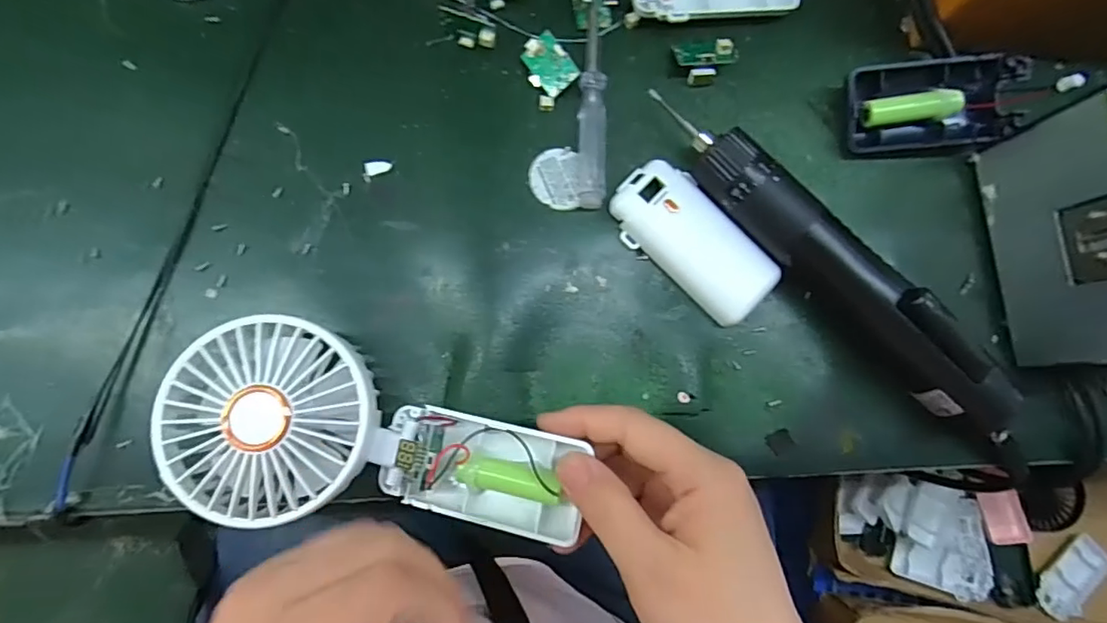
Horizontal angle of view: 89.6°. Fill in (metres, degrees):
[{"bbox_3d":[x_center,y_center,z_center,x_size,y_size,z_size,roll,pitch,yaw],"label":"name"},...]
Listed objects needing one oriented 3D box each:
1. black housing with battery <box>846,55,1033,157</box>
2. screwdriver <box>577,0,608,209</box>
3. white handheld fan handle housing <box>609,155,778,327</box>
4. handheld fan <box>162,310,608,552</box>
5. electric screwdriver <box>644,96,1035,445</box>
[{"bbox_3d":[0.206,-0.110,0.307,0.088,0.032,0.045,-3,82,-4],"label":"black housing with battery"},{"bbox_3d":[0.021,-0.122,0.304,0.015,0.010,0.133,2,82,-4],"label":"screwdriver"},{"bbox_3d":[0.074,-0.038,0.295,0.044,0.016,0.093,-42,87,-8],"label":"white handheld fan handle housing"},{"bbox_3d":[-0.078,0.058,0.245,0.173,0.028,0.079,16,81,-7],"label":"handheld fan"},{"bbox_3d":[0.140,-0.025,0.284,0.229,0.044,0.031,45,82,3],"label":"electric screwdriver"}]

